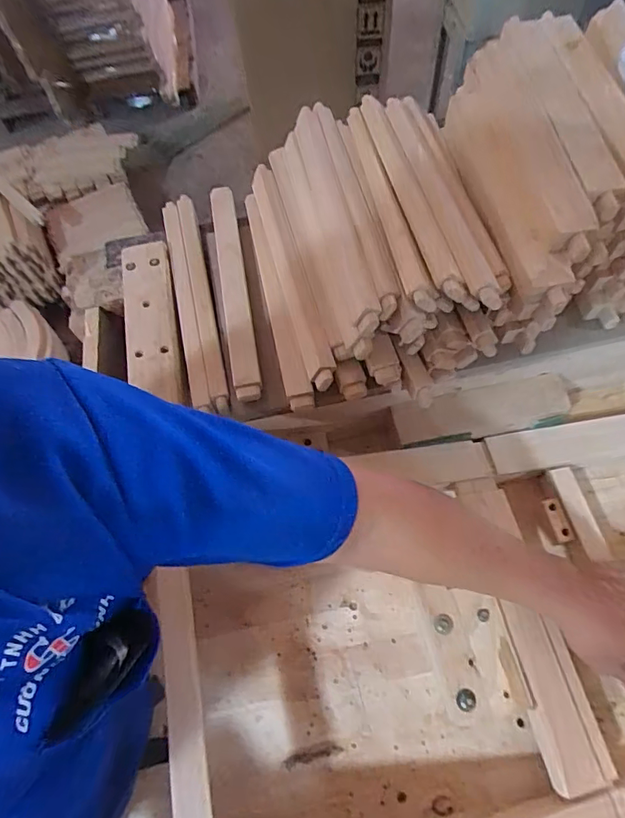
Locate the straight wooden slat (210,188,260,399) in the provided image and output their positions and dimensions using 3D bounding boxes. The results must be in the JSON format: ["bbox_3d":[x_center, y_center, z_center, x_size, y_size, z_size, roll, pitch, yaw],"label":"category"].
[{"bbox_3d":[-0.096,-0.149,0.589,0.031,0.023,0.303,-10,64,-1],"label":"straight wooden slat"}]

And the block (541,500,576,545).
[{"bbox_3d":[0.288,0.131,0.578,0.015,0.011,0.051,-13,64,-3],"label":"block"}]

